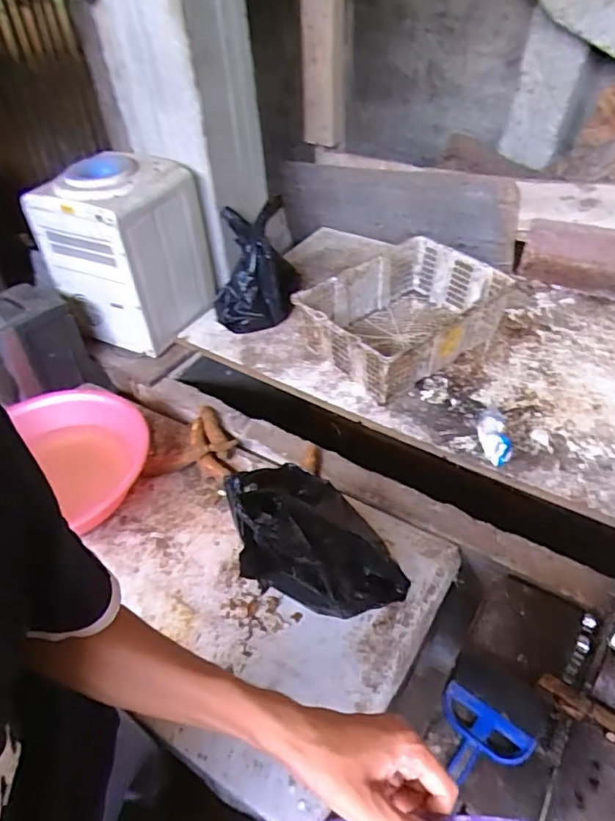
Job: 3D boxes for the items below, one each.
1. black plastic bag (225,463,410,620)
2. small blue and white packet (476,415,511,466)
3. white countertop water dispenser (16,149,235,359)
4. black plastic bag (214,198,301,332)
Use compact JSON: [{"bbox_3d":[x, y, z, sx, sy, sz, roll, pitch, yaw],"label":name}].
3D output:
[{"bbox_3d":[0.018,0.203,0.908,0.262,0.292,0.178,-11,41,-11],"label":"black plastic bag"},{"bbox_3d":[0.385,0.061,1.154,0.046,0.064,0.091,-6,40,-5],"label":"small blue and white packet"},{"bbox_3d":[-0.431,-0.396,1.432,0.306,0.412,0.311,21,45,25],"label":"white countertop water dispenser"},{"bbox_3d":[-0.134,-0.380,1.465,0.223,0.231,0.231,-3,40,-1],"label":"black plastic bag"}]

